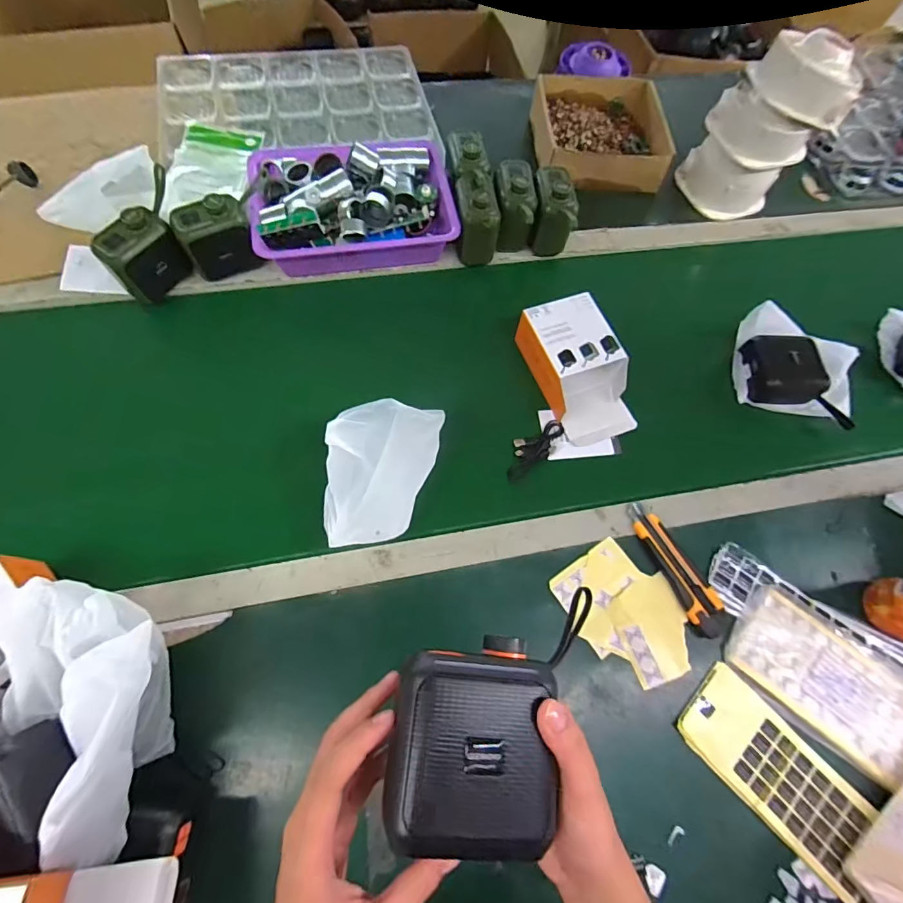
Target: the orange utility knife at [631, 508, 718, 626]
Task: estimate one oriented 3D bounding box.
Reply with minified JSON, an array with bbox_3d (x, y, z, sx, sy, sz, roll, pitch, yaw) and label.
[{"bbox_3d":[0.260,0.132,0.523,0.039,0.016,0.157,-22,72,-8],"label":"orange utility knife"}]

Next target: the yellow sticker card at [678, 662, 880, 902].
[{"bbox_3d":[0.328,0.322,0.456,0.090,0.010,0.193,-42,76,-14],"label":"yellow sticker card"}]

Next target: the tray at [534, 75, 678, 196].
[{"bbox_3d":[0.253,-0.553,0.775,0.215,0.059,0.224,-3,71,-2],"label":"tray"}]

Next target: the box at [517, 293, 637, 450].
[{"bbox_3d":[0.168,-0.106,0.594,0.101,0.071,0.177,-19,72,-7],"label":"box"}]

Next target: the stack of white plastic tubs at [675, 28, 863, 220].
[{"bbox_3d":[0.476,-0.491,0.697,0.143,0.203,0.125,-7,71,-3],"label":"stack of white plastic tubs"}]

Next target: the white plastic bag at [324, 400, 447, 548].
[{"bbox_3d":[-0.080,0.027,0.516,0.124,0.077,0.152,3,70,1],"label":"white plastic bag"}]

